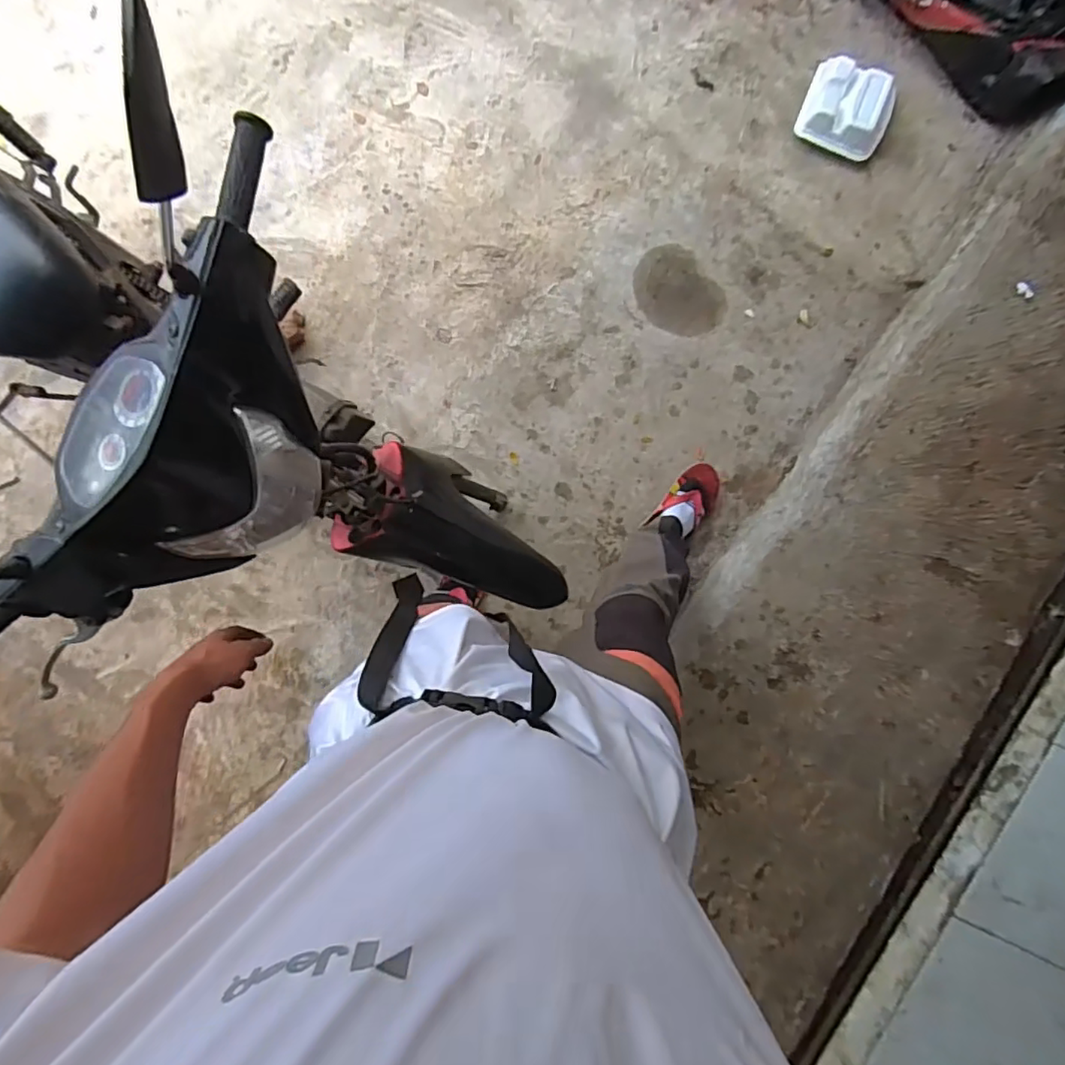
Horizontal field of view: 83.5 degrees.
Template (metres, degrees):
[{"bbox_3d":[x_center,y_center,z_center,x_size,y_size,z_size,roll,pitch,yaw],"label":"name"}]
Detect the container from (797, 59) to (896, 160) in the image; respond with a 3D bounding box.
[{"bbox_3d":[0.674,-0.910,1.275,0.177,0.087,0.161,18,95,-4],"label":"container"}]

